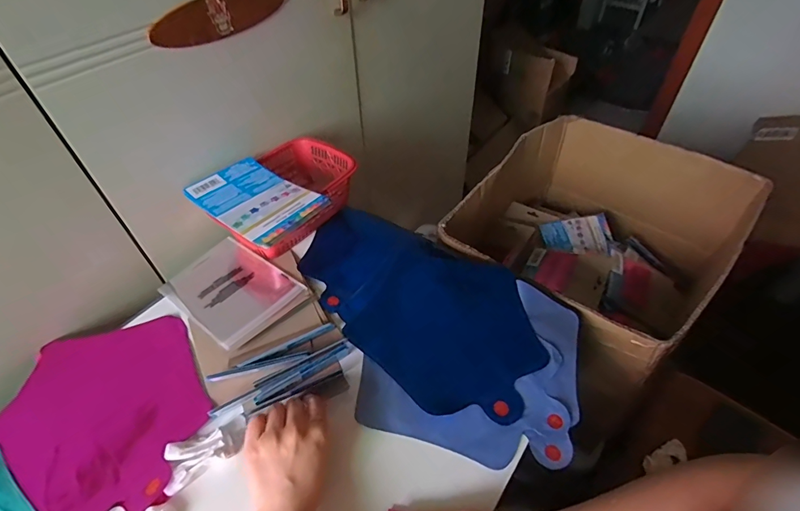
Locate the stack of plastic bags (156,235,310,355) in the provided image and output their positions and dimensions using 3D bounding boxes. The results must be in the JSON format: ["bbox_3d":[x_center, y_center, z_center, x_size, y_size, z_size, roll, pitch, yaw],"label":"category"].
[{"bbox_3d":[-0.236,0.043,0.572,0.212,0.021,0.126,24,49,35],"label":"stack of plastic bags"}]

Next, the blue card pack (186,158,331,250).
[{"bbox_3d":[-0.197,-0.079,0.566,0.185,0.015,0.112,31,55,26],"label":"blue card pack"}]

